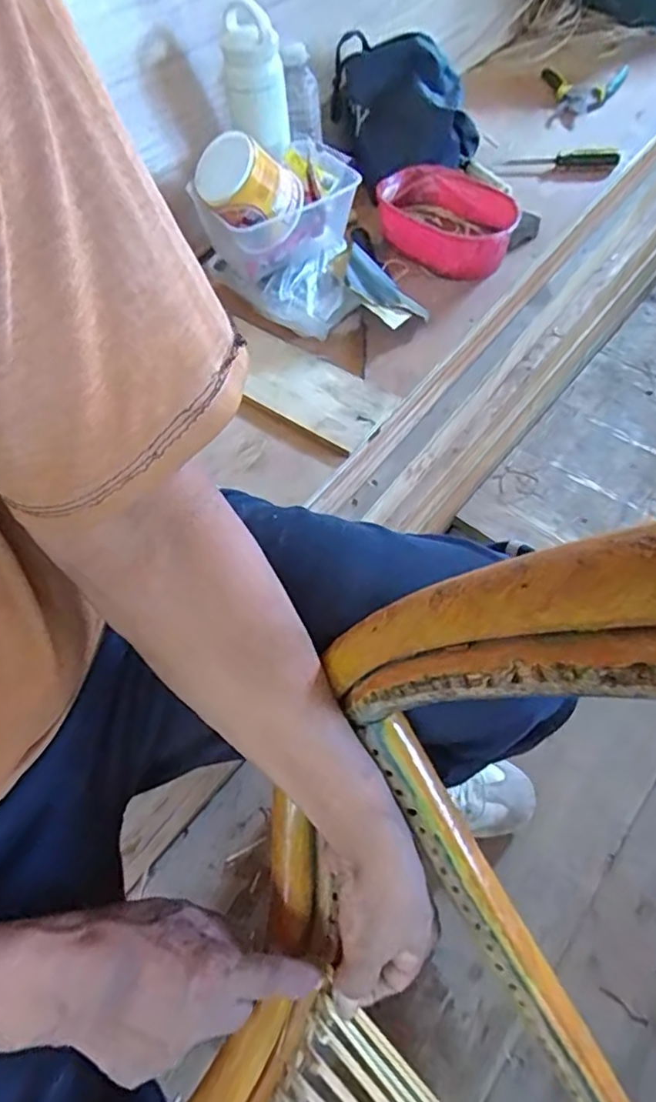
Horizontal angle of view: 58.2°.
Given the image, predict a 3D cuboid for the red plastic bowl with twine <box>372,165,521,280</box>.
[{"bbox_3d":[0.150,-0.423,0.758,0.122,0.055,0.195,-38,66,-21],"label":"red plastic bowl with twine"}]

